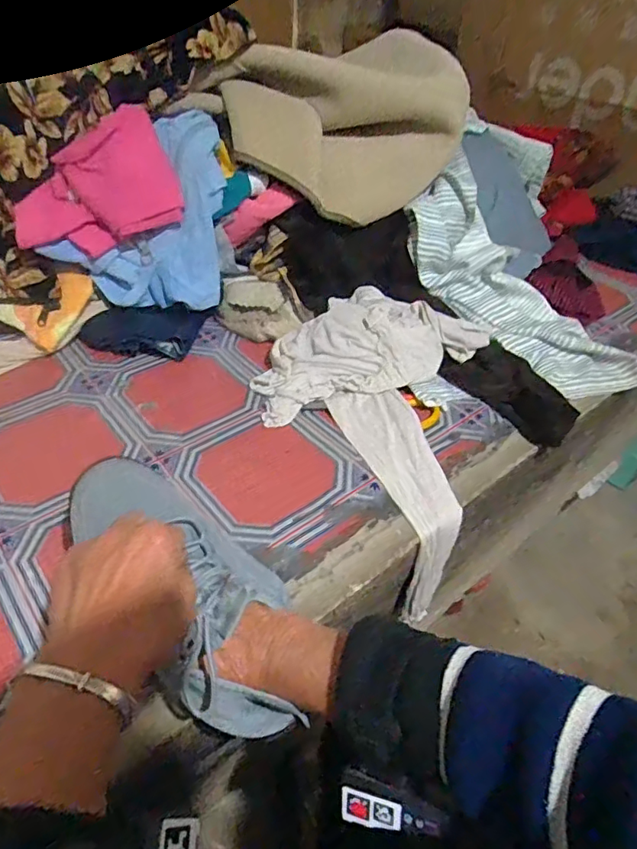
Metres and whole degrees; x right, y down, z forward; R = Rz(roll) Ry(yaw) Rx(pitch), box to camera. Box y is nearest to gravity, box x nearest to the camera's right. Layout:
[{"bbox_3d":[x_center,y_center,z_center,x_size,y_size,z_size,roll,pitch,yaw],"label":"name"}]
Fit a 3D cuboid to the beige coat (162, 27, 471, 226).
[{"bbox_3d":[0.031,-0.405,0.727,0.266,0.169,0.195,-26,53,-28],"label":"beige coat"}]

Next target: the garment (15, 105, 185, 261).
[{"bbox_3d":[-0.277,-0.291,0.654,0.192,0.113,0.119,-18,49,-22],"label":"garment"}]

